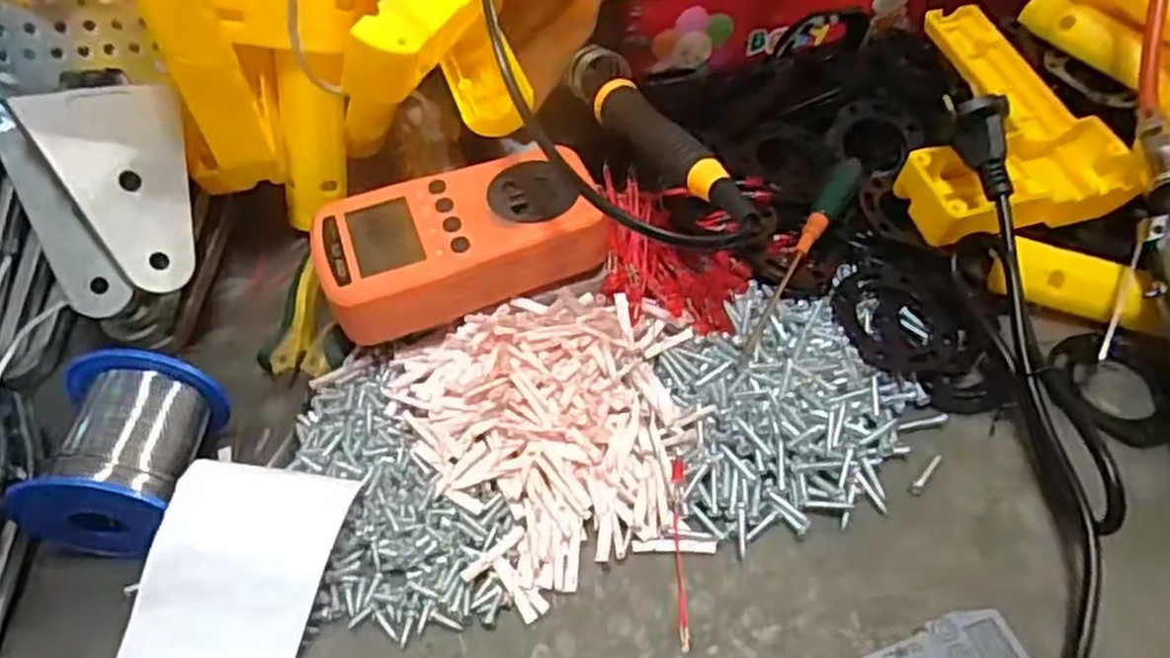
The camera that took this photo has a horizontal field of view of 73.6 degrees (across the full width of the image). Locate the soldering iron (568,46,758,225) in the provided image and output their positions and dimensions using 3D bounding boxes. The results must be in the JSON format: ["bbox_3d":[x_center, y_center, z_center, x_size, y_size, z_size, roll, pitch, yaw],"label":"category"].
[{"bbox_3d":[0.032,-0.094,0.361,0.027,0.021,0.175,-19,42,-12],"label":"soldering iron"}]

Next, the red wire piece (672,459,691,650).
[{"bbox_3d":[0.038,0.088,0.313,0.005,0.005,0.074,0,52,2],"label":"red wire piece"}]

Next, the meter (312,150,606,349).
[{"bbox_3d":[-0.057,-0.038,0.362,0.127,0.041,0.068,-20,54,-13],"label":"meter"}]

